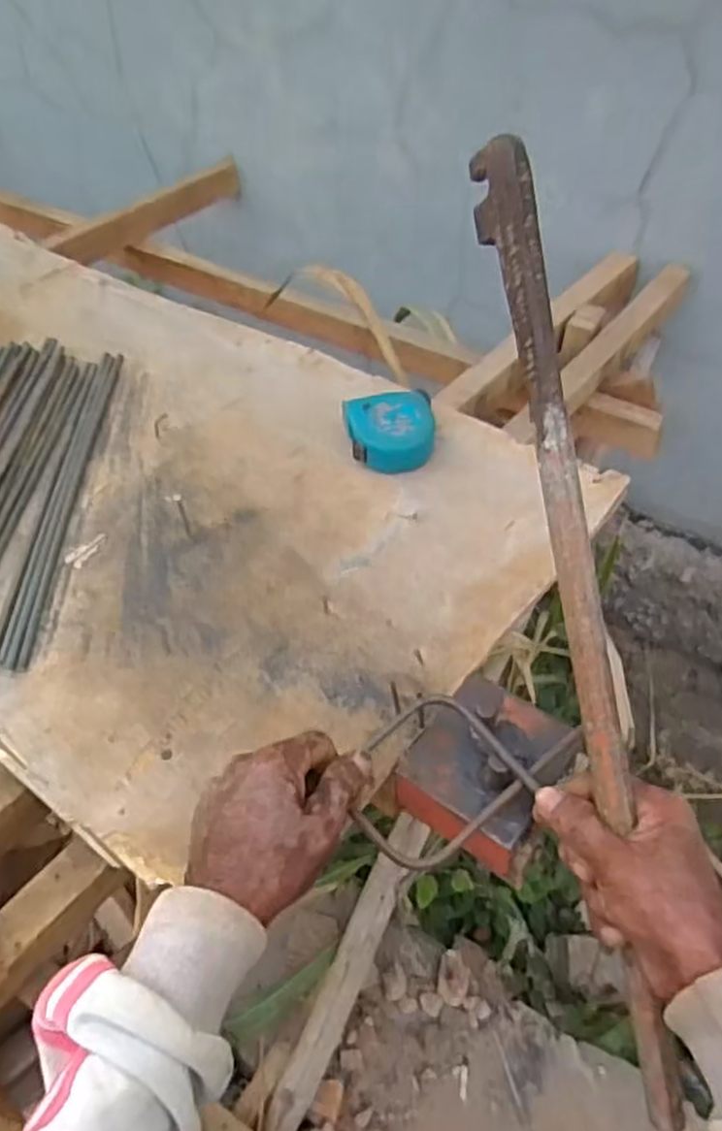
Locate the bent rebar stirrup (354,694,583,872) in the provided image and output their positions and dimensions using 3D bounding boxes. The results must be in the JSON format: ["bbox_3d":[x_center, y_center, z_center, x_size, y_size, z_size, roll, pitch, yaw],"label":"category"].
[{"bbox_3d":[0.062,0.123,0.489,0.148,0.019,0.089,-34,65,-10],"label":"bent rebar stirrup"}]

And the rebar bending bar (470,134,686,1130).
[{"bbox_3d":[0.126,0.044,0.431,0.022,0.026,0.558,-11,93,-6],"label":"rebar bending bar"}]

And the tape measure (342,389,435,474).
[{"bbox_3d":[0.028,-0.123,0.711,0.082,0.042,0.071,-8,49,-4],"label":"tape measure"}]

